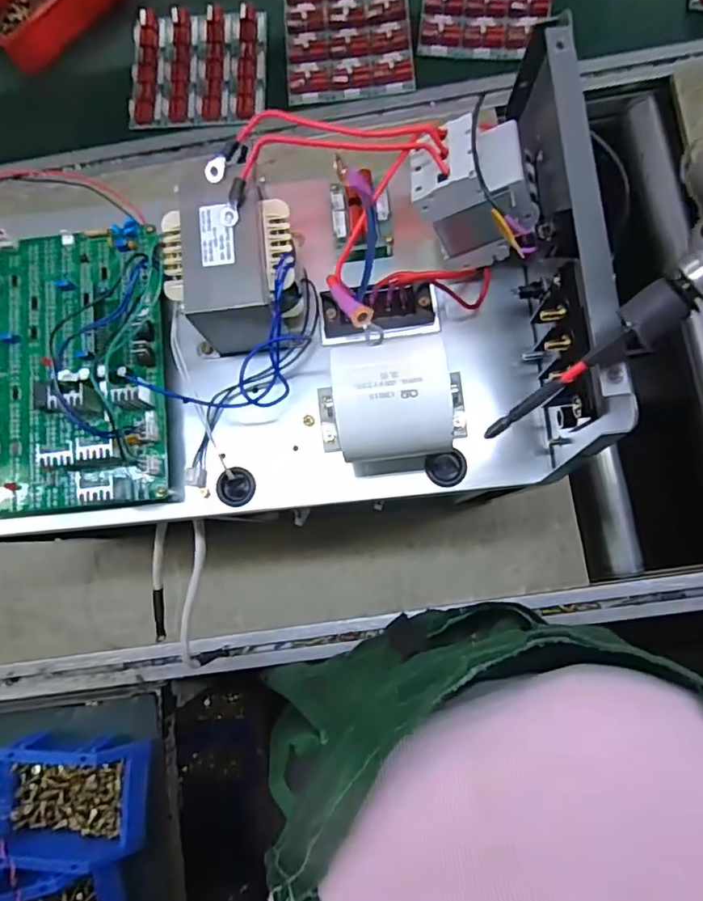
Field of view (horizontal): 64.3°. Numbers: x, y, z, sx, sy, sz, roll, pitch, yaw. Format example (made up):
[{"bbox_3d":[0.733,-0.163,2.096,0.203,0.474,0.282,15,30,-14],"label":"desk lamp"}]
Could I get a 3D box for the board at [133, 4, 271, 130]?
[{"bbox_3d":[-0.206,-0.512,0.749,0.180,0.021,0.163,-1,82,4],"label":"board"}]

